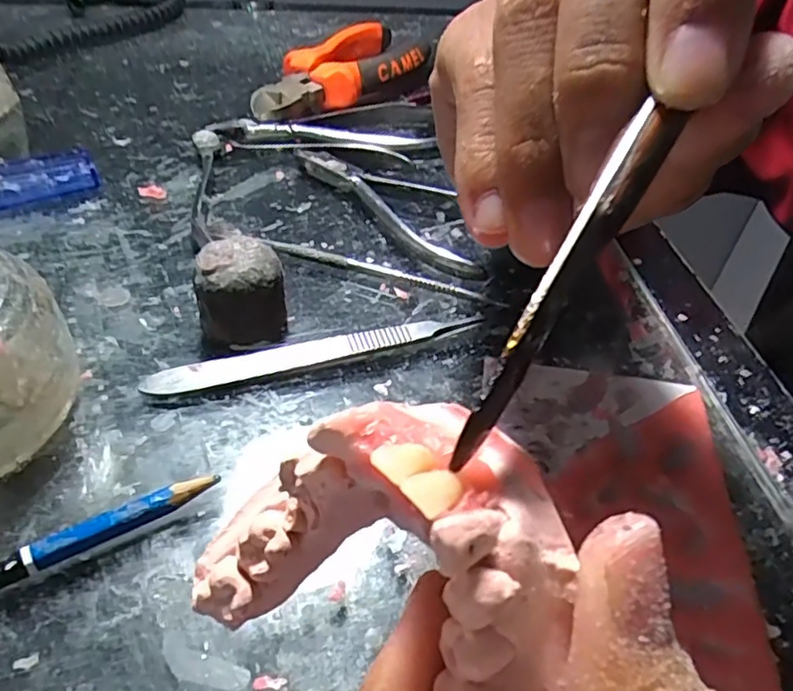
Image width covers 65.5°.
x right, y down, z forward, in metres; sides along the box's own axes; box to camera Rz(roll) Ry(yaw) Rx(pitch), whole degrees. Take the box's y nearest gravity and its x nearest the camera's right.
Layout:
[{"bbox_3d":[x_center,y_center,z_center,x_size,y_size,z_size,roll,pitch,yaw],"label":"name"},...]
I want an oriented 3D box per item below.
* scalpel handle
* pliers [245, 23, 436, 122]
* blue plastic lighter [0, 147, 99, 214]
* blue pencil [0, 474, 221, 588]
[{"bbox_3d":[-0.027,0.002,0.218,0.117,0.006,0.014,-11,49,-15],"label":"scalpel handle"},{"bbox_3d":[-0.030,-0.164,0.373,0.054,0.025,0.154,28,51,19],"label":"pliers"},{"bbox_3d":[-0.174,-0.070,0.272,0.075,0.016,0.023,-21,52,-23],"label":"blue plastic lighter"},{"bbox_3d":[-0.080,0.051,0.163,0.065,0.009,0.009,-20,49,-23],"label":"blue pencil"}]

